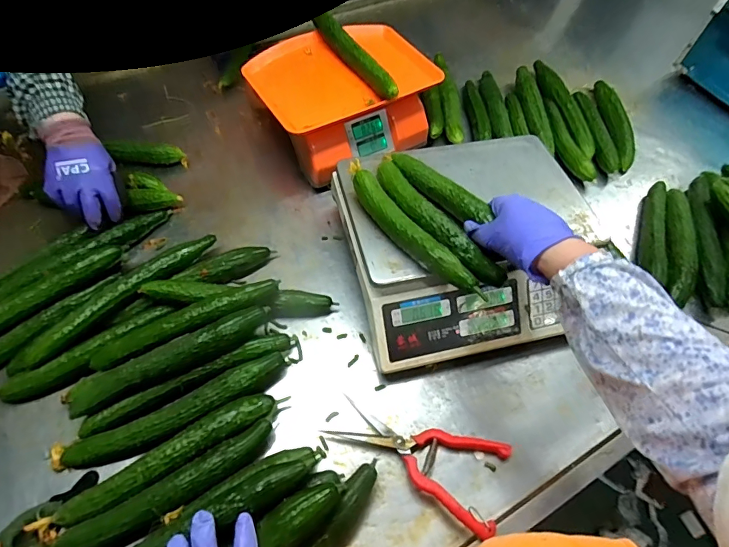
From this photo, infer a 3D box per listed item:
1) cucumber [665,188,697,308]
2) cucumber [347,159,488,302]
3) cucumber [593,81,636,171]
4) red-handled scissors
[{"bbox_3d":[0.496,-0.049,0.688,0.042,0.038,0.243,20,59,10],"label":"cucumber"},{"bbox_3d":[0.053,-0.055,0.526,0.032,0.029,0.235,-31,62,-20],"label":"cucumber"},{"bbox_3d":[0.496,-0.306,0.862,0.050,0.043,0.251,3,57,-1],"label":"cucumber"},{"bbox_3d":[0.060,0.207,0.508,0.211,0.037,0.106,23,59,12],"label":"red-handled scissors"}]

